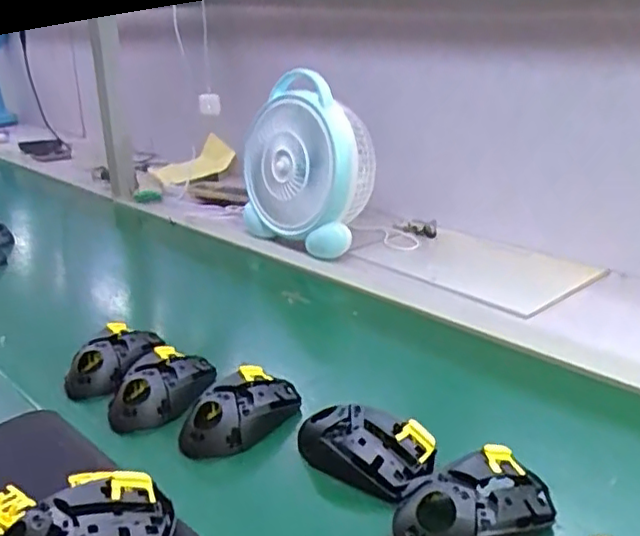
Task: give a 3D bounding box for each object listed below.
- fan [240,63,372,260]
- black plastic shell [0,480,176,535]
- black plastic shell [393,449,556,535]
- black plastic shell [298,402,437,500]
[{"bbox_3d":[-0.015,-0.154,0.954,0.127,0.232,0.210,-16,26,-34],"label":"fan"},{"bbox_3d":[-0.152,0.166,0.404,0.109,0.027,0.057,-10,23,-22],"label":"black plastic shell"},{"bbox_3d":[0.108,0.163,0.428,0.116,0.039,0.066,-15,25,-33],"label":"black plastic shell"},{"bbox_3d":[0.037,0.139,0.502,0.106,0.032,0.065,14,26,33],"label":"black plastic shell"}]

